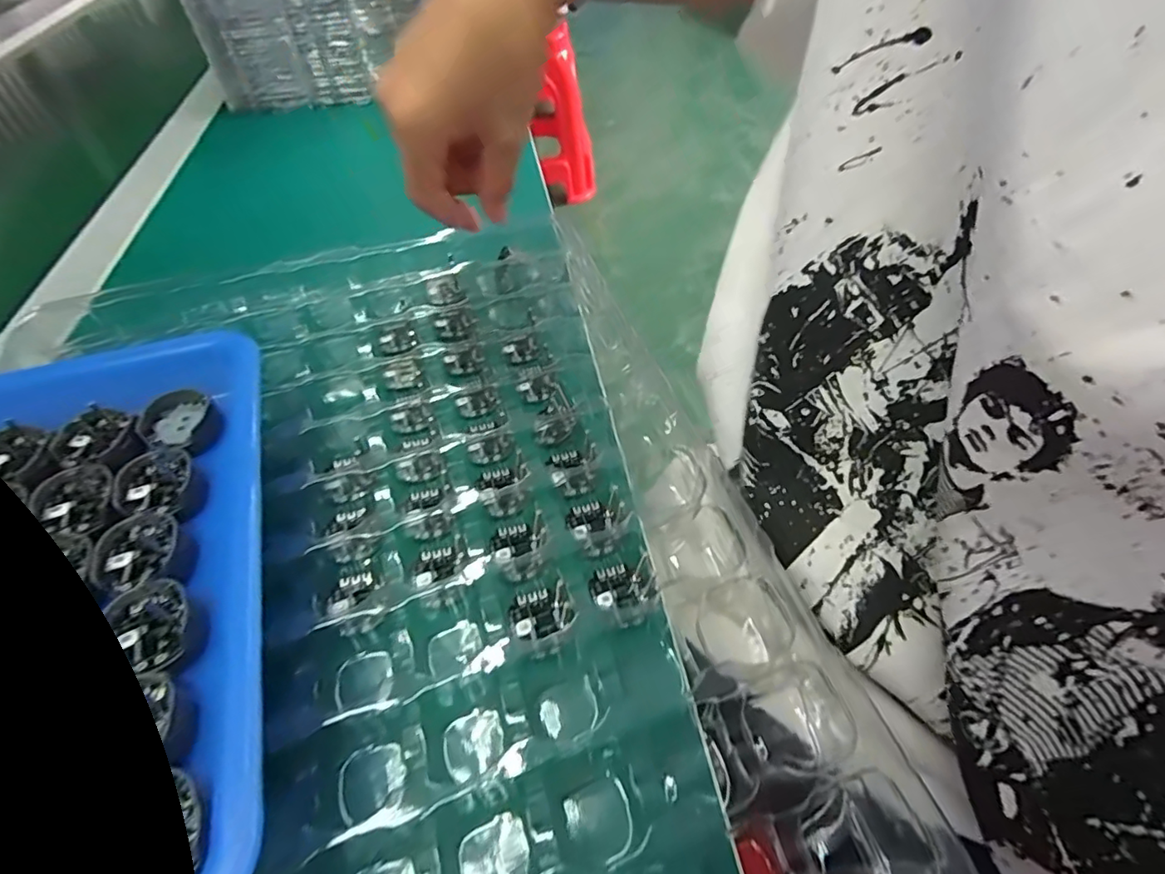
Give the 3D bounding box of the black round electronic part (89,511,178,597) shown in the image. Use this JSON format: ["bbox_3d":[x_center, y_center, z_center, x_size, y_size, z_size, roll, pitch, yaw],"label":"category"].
[{"bbox_3d":[-0.152,0.038,0.184,0.024,0.006,0.027,-31,56,-20],"label":"black round electronic part"}]

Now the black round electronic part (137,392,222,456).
[{"bbox_3d":[-0.165,-0.005,0.223,0.026,0.008,0.031,-36,58,-23],"label":"black round electronic part"}]

